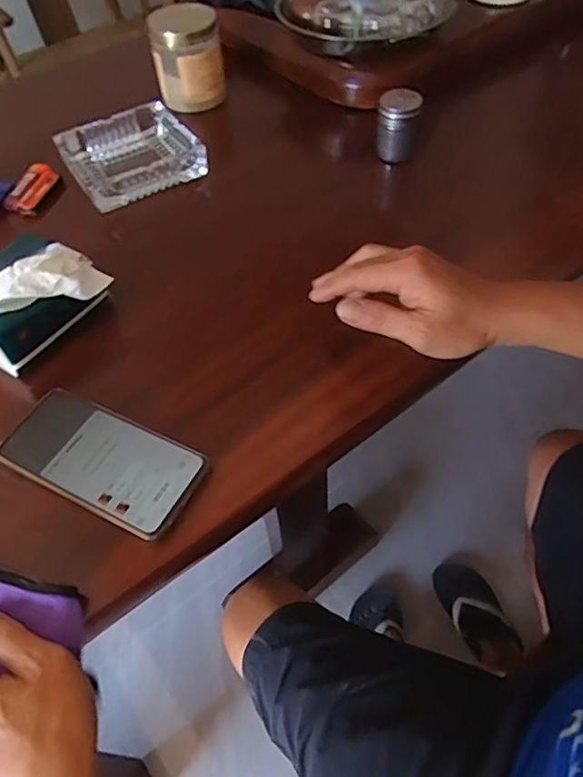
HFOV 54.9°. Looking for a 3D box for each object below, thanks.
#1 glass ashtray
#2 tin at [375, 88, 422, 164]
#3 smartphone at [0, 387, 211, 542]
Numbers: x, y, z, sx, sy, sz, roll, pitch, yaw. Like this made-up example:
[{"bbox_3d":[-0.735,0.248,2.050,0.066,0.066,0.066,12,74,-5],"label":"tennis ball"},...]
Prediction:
[{"bbox_3d":[-0.203,-0.293,0.710,0.150,0.043,0.149,-28,56,-17],"label":"glass ashtray"},{"bbox_3d":[0.127,-0.315,0.677,0.047,0.074,0.039,6,53,8],"label":"tin"},{"bbox_3d":[-0.152,0.055,0.447,0.165,0.007,0.078,22,57,18],"label":"smartphone"}]

